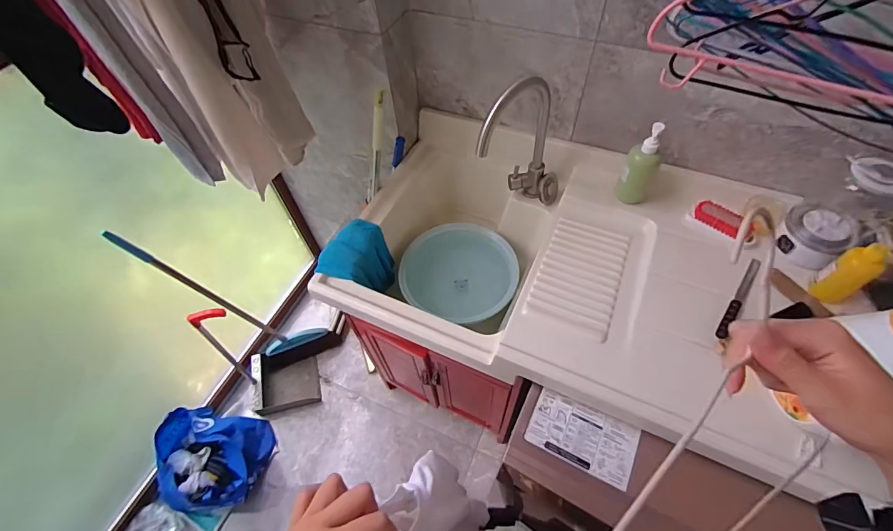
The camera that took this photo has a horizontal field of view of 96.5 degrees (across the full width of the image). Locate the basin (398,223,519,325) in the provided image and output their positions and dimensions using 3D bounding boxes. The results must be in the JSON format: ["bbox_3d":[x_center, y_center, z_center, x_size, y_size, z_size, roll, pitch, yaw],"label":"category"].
[{"bbox_3d":[0.040,0.035,1.108,0.305,0.289,0.101,-23,17,13],"label":"basin"}]

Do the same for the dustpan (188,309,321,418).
[{"bbox_3d":[-0.699,0.331,1.454,0.275,0.602,0.238,-16,57,-7],"label":"dustpan"}]

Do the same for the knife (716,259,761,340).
[{"bbox_3d":[0.588,0.062,0.797,0.022,0.010,0.228,34,65,23],"label":"knife"}]

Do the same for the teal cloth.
[{"bbox_3d":[-0.221,-0.006,1.042,0.124,0.159,0.176,17,59,14],"label":"teal cloth"}]

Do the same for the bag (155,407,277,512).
[{"bbox_3d":[-0.839,0.696,1.443,0.328,0.235,0.311,2,56,5],"label":"bag"}]

